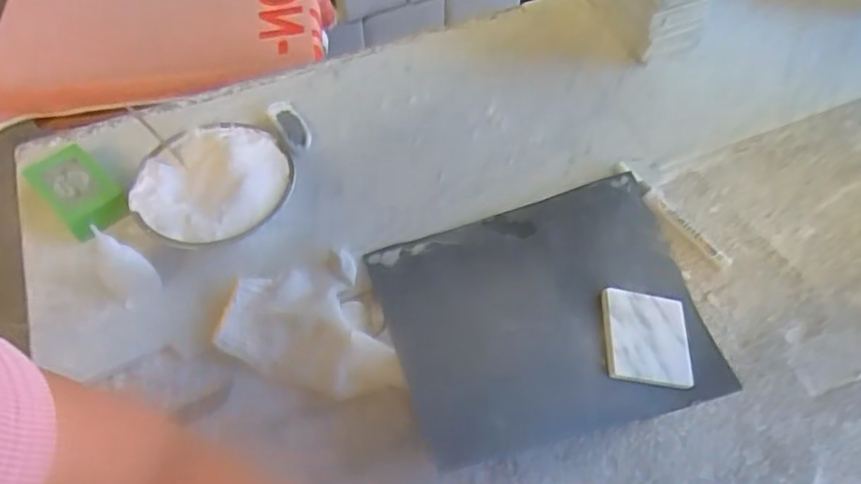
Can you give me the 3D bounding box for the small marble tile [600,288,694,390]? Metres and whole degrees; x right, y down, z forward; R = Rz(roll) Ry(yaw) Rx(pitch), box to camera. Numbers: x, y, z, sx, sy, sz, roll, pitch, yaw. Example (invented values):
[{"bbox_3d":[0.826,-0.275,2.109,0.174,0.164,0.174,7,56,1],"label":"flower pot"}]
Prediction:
[{"bbox_3d":[0.184,0.081,0.571,0.081,0.006,0.078,10,67,-16],"label":"small marble tile"}]

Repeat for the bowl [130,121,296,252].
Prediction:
[{"bbox_3d":[-0.207,-0.050,0.655,0.139,0.044,0.147,36,65,24],"label":"bowl"}]

